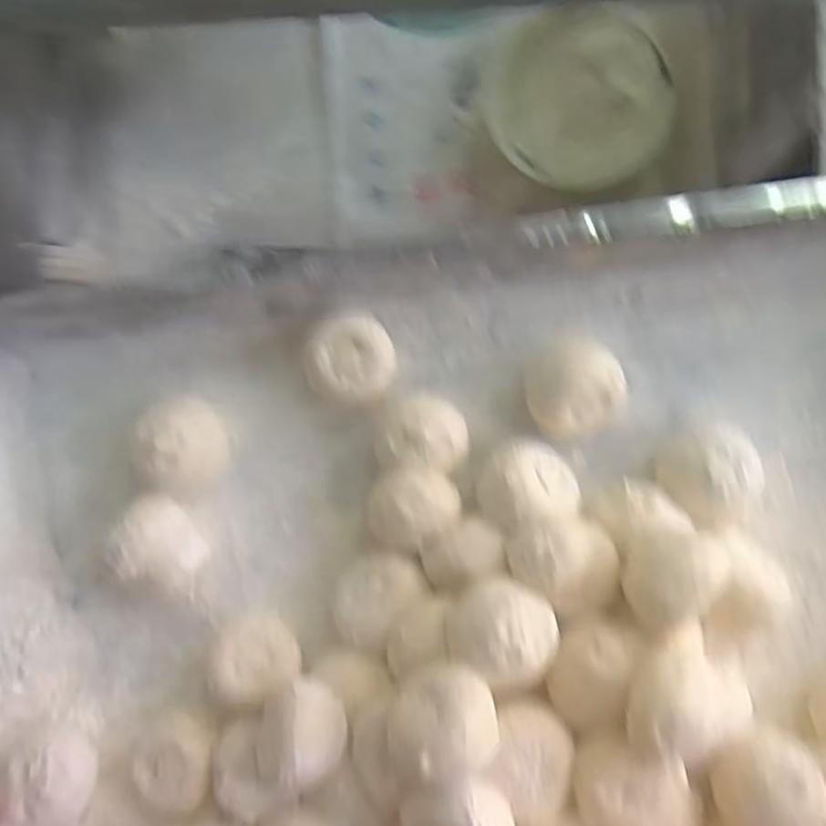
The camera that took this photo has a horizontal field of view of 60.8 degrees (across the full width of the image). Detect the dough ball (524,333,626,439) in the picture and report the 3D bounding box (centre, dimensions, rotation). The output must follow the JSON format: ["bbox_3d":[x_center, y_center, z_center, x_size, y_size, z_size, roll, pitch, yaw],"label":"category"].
[{"bbox_3d":[0.084,-0.014,0.368,0.048,0.047,0.052,0,94,3],"label":"dough ball"}]

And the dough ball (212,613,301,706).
[{"bbox_3d":[-0.081,0.126,0.369,0.040,0.036,0.033,-21,93,4],"label":"dough ball"}]

